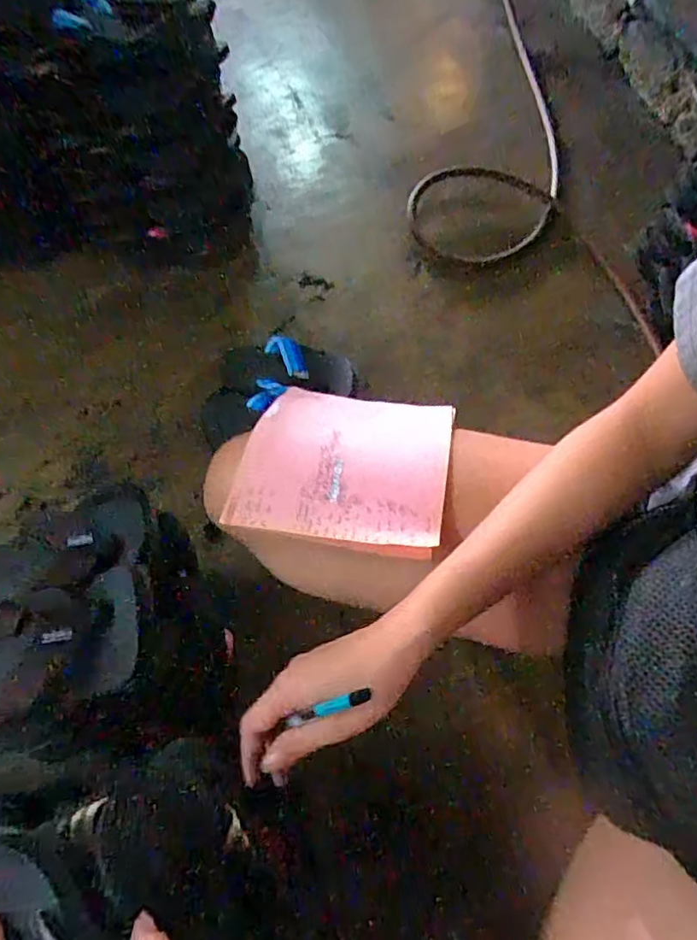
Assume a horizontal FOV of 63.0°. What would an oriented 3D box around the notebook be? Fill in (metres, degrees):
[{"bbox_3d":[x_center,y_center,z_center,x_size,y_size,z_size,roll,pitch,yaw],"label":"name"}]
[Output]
[{"bbox_3d":[0.001,-0.016,0.474,0.161,0.025,0.177,8,45,6],"label":"notebook"}]

